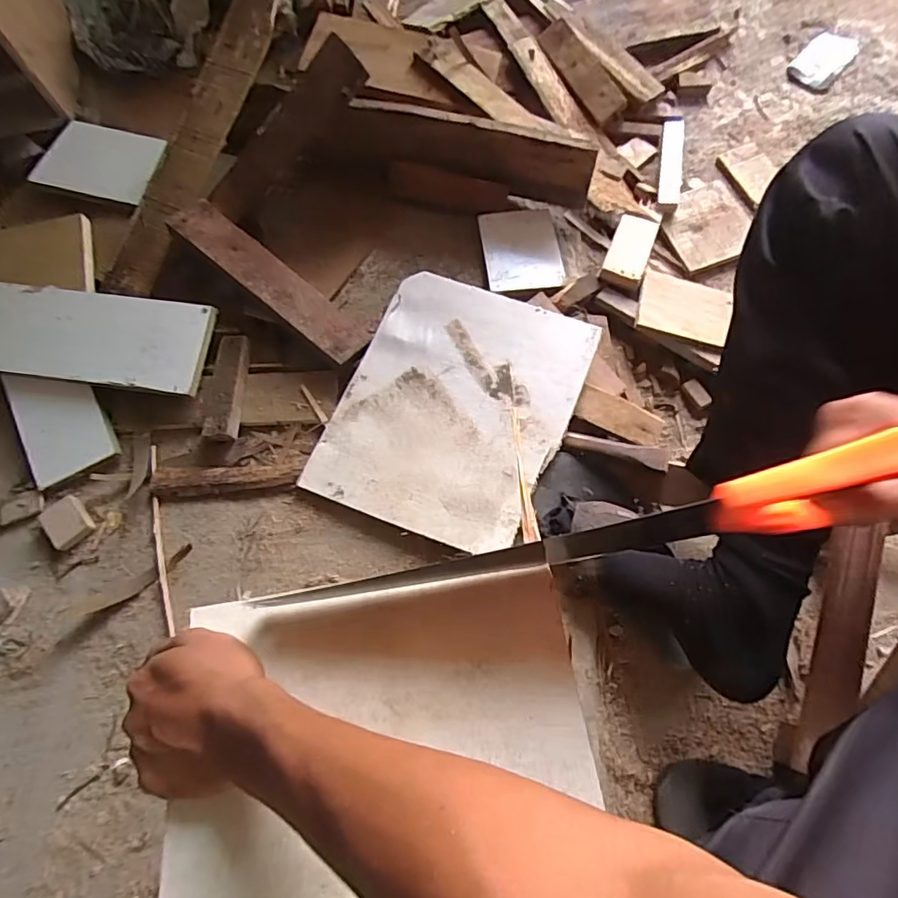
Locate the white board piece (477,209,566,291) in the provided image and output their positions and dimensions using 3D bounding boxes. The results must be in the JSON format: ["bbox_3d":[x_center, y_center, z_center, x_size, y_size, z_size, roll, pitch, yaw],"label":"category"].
[{"bbox_3d":[0.100,-0.278,0.739,0.106,0.011,0.137,-5,64,-8],"label":"white board piece"}]

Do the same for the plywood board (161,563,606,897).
[{"bbox_3d":[-0.043,0.212,0.338,0.263,0.019,0.239,-6,70,-2],"label":"plywood board"}]

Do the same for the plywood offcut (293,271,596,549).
[{"bbox_3d":[0.001,-0.055,0.639,0.260,0.007,0.308,20,78,15],"label":"plywood offcut"}]

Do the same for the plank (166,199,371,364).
[{"bbox_3d":[-0.235,-0.225,0.699,0.315,0.013,0.069,39,57,7],"label":"plank"}]

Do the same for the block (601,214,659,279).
[{"bbox_3d":[0.252,-0.283,0.739,0.054,0.012,0.136,23,57,9],"label":"block"}]

